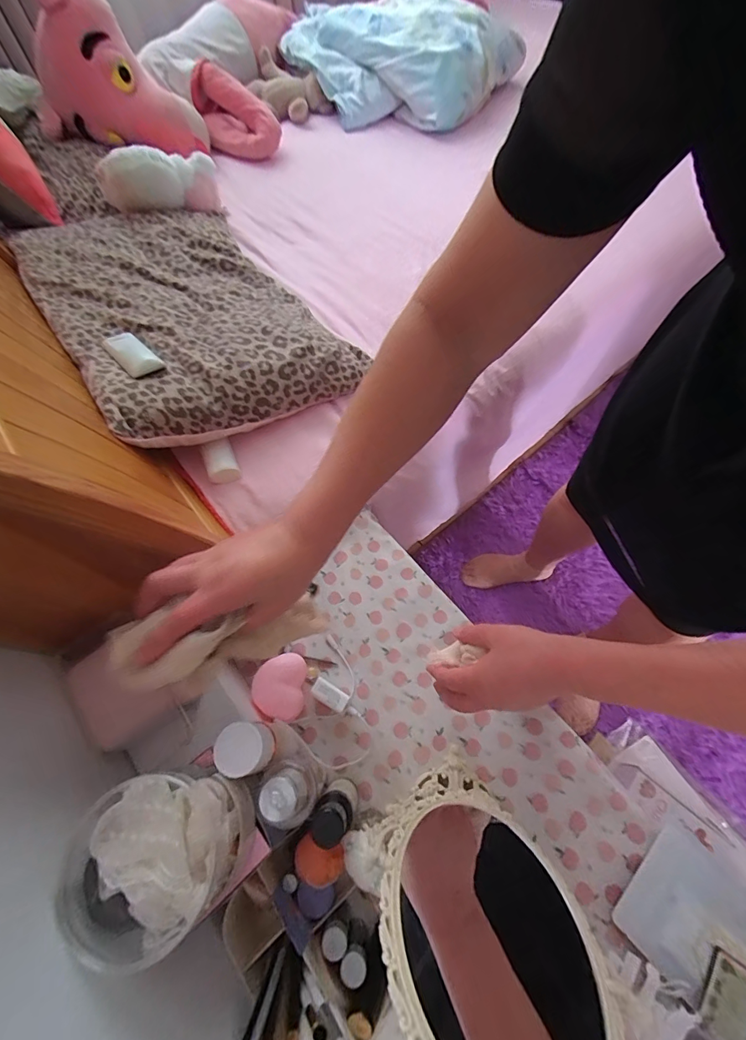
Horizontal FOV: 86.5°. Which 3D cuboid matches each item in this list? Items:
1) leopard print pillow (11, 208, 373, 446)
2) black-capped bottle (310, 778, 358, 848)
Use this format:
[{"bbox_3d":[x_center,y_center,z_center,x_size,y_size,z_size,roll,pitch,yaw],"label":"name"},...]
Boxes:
[{"bbox_3d":[-0.331,-0.377,0.704,0.413,0.090,0.613,-31,66,-27],"label":"leopard print pillow"},{"bbox_3d":[-0.035,0.280,0.391,0.030,0.158,0.028,-4,63,-2],"label":"black-capped bottle"}]

